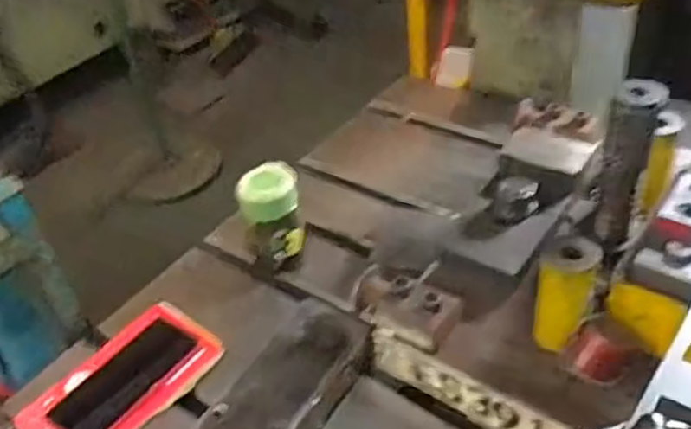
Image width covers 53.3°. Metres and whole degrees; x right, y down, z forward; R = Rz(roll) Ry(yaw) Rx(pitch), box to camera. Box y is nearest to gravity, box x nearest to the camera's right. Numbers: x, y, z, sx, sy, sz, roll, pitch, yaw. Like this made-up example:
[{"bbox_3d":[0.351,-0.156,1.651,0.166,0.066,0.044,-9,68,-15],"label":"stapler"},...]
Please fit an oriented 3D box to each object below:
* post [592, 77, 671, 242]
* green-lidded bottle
[{"bbox_3d":[0.225,-0.039,0.552,0.030,0.143,0.034,21,47,29],"label":"post"},{"bbox_3d":[-0.086,0.005,0.827,0.070,0.131,0.073,-11,40,-4],"label":"green-lidded bottle"}]

